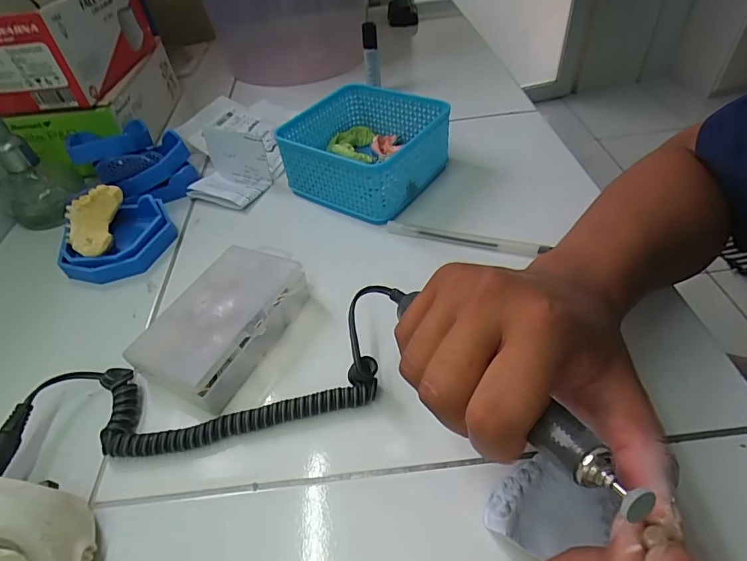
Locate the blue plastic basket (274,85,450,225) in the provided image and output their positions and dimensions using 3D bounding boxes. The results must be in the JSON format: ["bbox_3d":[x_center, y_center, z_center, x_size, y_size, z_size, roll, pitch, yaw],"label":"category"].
[{"bbox_3d":[-0.007,-0.132,0.435,0.129,0.063,0.131,25,55,27],"label":"blue plastic basket"}]

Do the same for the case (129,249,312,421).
[{"bbox_3d":[-0.107,0.028,0.316,0.074,0.035,0.122,17,51,22],"label":"case"}]

